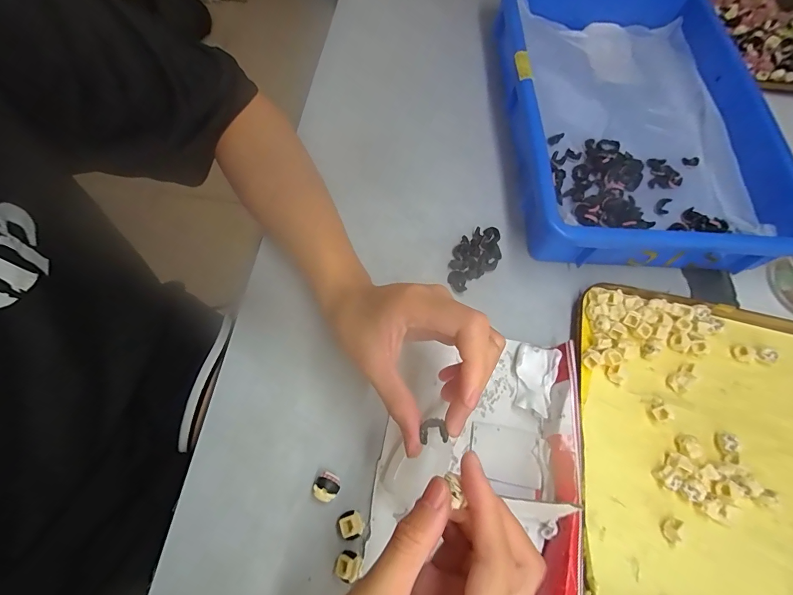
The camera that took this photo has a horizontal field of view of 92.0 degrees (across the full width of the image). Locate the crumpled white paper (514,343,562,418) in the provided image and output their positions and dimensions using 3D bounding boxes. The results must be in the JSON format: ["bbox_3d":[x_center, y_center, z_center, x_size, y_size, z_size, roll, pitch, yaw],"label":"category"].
[{"bbox_3d":[0.106,0.062,0.297,0.030,0.016,0.052,21,65,3],"label":"crumpled white paper"}]

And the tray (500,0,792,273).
[{"bbox_3d":[0.235,-0.198,0.396,0.249,0.058,0.362,3,66,-5],"label":"tray"}]

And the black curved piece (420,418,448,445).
[{"bbox_3d":[0.020,0.071,0.204,0.012,0.006,0.012,-5,67,-5],"label":"black curved piece"}]

